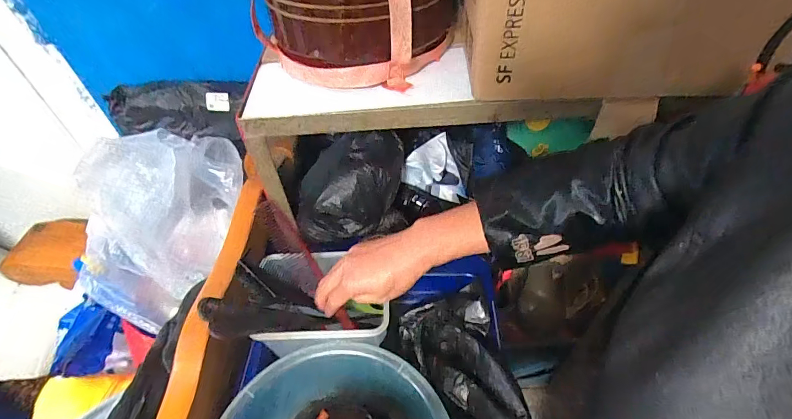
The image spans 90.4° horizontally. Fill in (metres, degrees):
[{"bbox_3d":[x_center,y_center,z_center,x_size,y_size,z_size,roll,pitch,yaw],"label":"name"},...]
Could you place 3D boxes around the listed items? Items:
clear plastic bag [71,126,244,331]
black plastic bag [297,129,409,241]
[{"bbox_3d":[-0.391,0.045,0.623,0.194,0.377,0.156,13,37,-31],"label":"clear plastic bag"},{"bbox_3d":[-0.067,-0.038,0.582,0.159,0.099,0.130,-4,48,0],"label":"black plastic bag"}]

